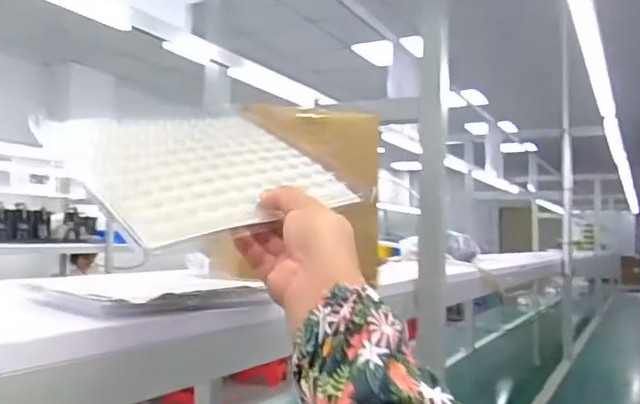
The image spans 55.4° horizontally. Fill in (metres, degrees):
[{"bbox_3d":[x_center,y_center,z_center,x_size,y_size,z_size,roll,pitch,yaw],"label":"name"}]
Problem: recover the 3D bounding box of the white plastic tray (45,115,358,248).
[{"bbox_3d":[-0.098,-0.032,0.497,0.194,0.009,0.183,-13,37,-39],"label":"white plastic tray"}]

